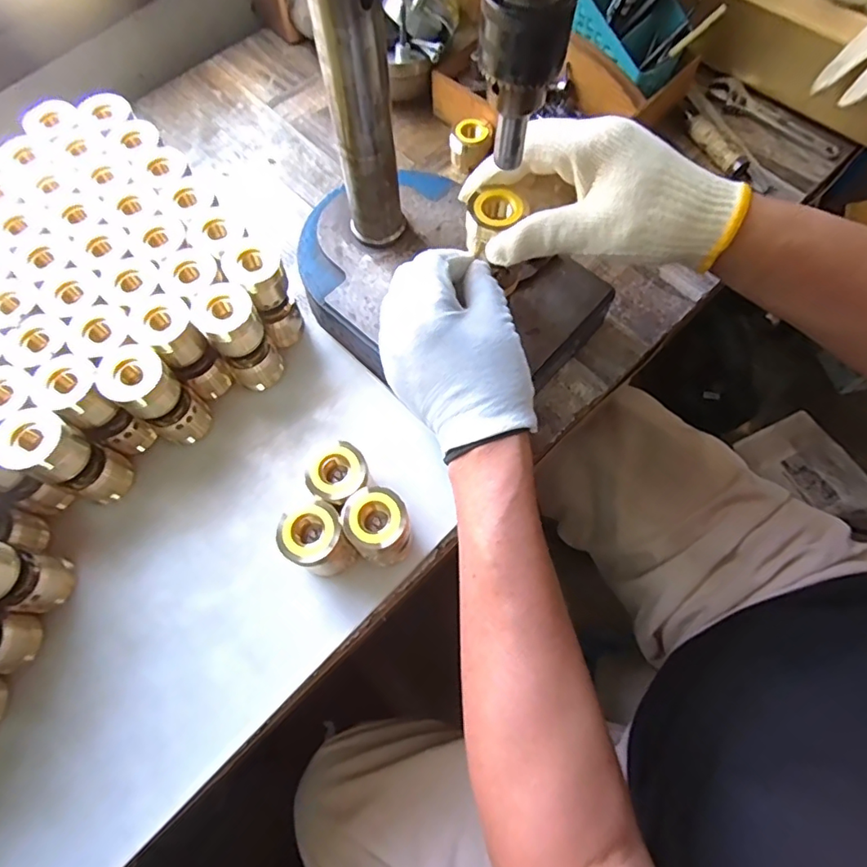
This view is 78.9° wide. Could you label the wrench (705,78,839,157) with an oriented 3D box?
[{"bbox_3d":[0.349,-0.327,0.547,0.038,0.012,0.145,-39,72,-12],"label":"wrench"}]

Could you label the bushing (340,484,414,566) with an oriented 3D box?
[{"bbox_3d":[-0.037,0.063,0.361,0.041,0.077,0.043,-1,69,2],"label":"bushing"}]

